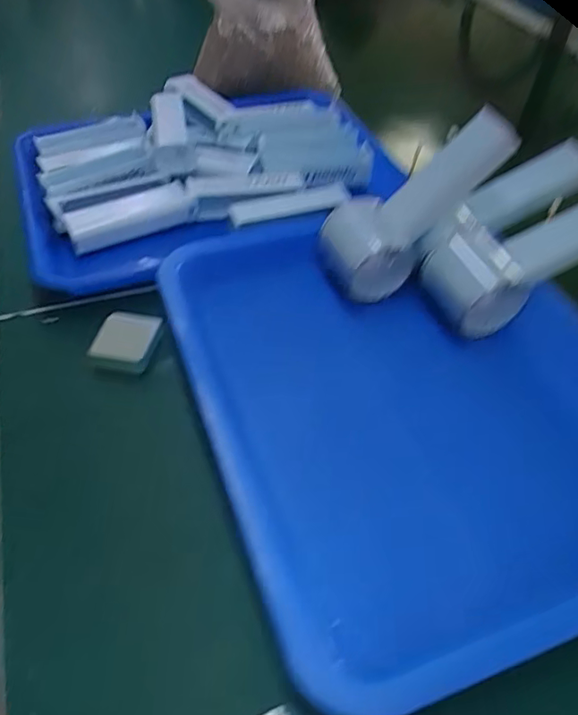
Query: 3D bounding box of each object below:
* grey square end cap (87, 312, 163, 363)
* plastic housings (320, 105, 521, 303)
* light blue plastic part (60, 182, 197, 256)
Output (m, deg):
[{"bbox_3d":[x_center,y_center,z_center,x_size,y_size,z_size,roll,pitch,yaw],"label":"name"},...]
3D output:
[{"bbox_3d":[-0.115,-0.012,0.398,0.041,0.011,0.044,10,48,5],"label":"grey square end cap"},{"bbox_3d":[0.092,-0.108,0.413,0.154,0.048,0.064,-42,50,21],"label":"plastic housings"},{"bbox_3d":[-0.131,-0.117,0.477,0.102,0.024,0.030,-19,51,-20],"label":"light blue plastic part"}]

